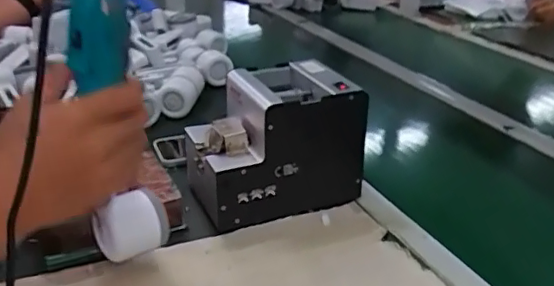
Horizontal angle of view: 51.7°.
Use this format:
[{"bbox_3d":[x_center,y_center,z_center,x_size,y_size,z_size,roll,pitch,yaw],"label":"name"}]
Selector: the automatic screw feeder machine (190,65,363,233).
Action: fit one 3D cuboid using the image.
[{"bbox_3d":[-0.004,0.004,0.680,0.178,0.154,0.137,-11,28,-26],"label":"automatic screw feeder machine"}]

